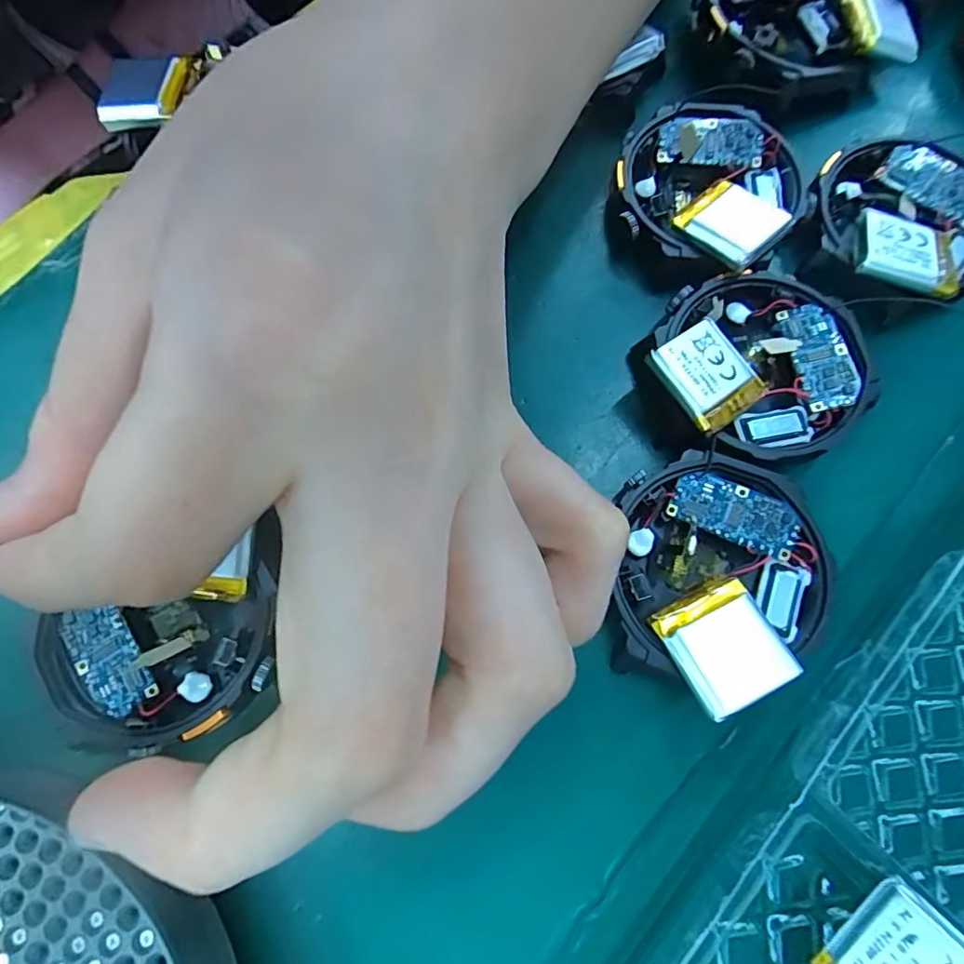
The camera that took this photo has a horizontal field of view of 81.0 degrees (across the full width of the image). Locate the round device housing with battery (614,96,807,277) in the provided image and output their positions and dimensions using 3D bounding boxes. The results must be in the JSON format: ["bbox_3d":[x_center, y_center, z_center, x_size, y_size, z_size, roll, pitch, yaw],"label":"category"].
[{"bbox_3d":[0.060,-0.082,0.149,0.048,0.012,0.050,0,75,-1],"label":"round device housing with battery"}]

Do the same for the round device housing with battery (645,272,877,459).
[{"bbox_3d":[0.065,-0.030,0.135,0.050,0.013,0.047,0,75,-1],"label":"round device housing with battery"}]

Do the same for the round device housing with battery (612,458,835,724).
[{"bbox_3d":[0.052,0.020,0.121,0.043,0.012,0.052,5,76,1],"label":"round device housing with battery"}]

